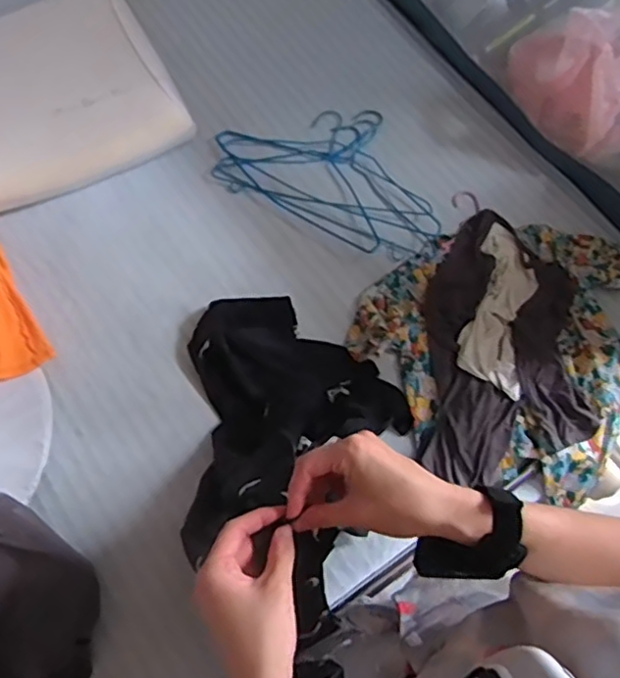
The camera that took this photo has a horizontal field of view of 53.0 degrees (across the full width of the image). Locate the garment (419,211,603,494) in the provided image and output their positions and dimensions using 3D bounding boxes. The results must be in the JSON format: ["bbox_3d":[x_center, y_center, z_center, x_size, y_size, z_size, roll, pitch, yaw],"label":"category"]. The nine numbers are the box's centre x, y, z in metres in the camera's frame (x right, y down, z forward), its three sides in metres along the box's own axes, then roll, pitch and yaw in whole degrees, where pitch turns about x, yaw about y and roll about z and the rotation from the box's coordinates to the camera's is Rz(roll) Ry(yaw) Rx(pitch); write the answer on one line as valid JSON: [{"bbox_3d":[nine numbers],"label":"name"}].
[{"bbox_3d":[0.302,0.003,0.989,0.254,0.051,0.457,4,66,1],"label":"garment"}]

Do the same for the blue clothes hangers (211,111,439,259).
[{"bbox_3d":[0.045,-0.316,1.140,0.424,0.015,0.281,21,67,8],"label":"blue clothes hangers"}]

